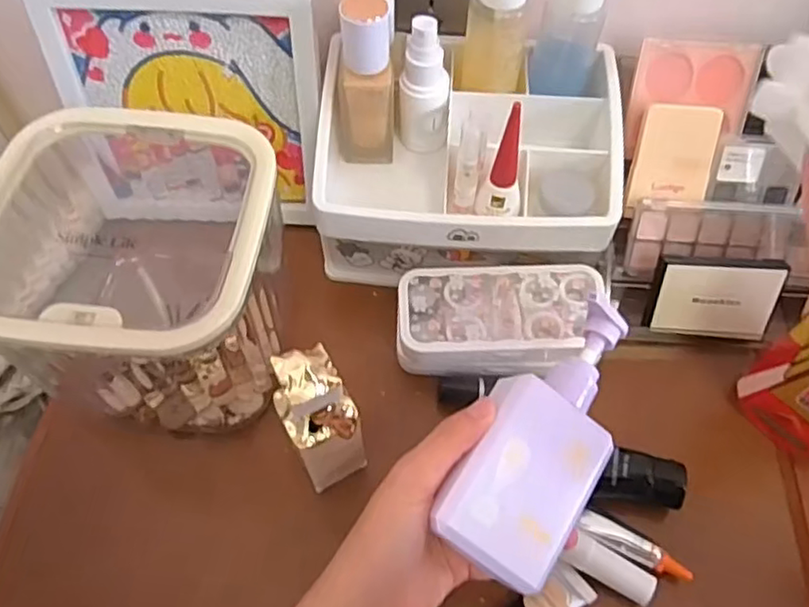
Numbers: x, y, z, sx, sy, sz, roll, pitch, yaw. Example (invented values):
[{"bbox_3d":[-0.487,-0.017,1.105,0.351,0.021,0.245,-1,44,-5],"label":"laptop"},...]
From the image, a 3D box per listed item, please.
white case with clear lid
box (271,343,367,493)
[{"bbox_3d":[0.062,0.011,0.423,0.129,0.024,0.076,3,60,1],"label":"white case with clear lid"},{"bbox_3d":[-0.045,0.066,0.343,0.035,0.124,0.031,-25,63,-14],"label":"box"}]

